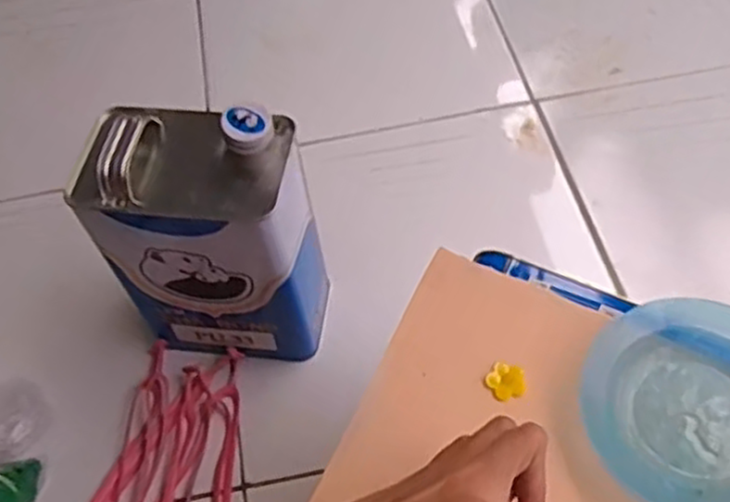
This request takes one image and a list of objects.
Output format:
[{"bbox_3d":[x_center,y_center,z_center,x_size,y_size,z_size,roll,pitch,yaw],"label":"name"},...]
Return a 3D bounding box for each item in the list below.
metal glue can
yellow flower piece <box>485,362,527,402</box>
[{"bbox_3d":[-0.134,-0.008,0.657,0.170,0.249,0.111,6,57,8],"label":"metal glue can"},{"bbox_3d":[0.086,0.078,0.448,0.023,0.005,0.022,-2,56,3],"label":"yellow flower piece"}]

